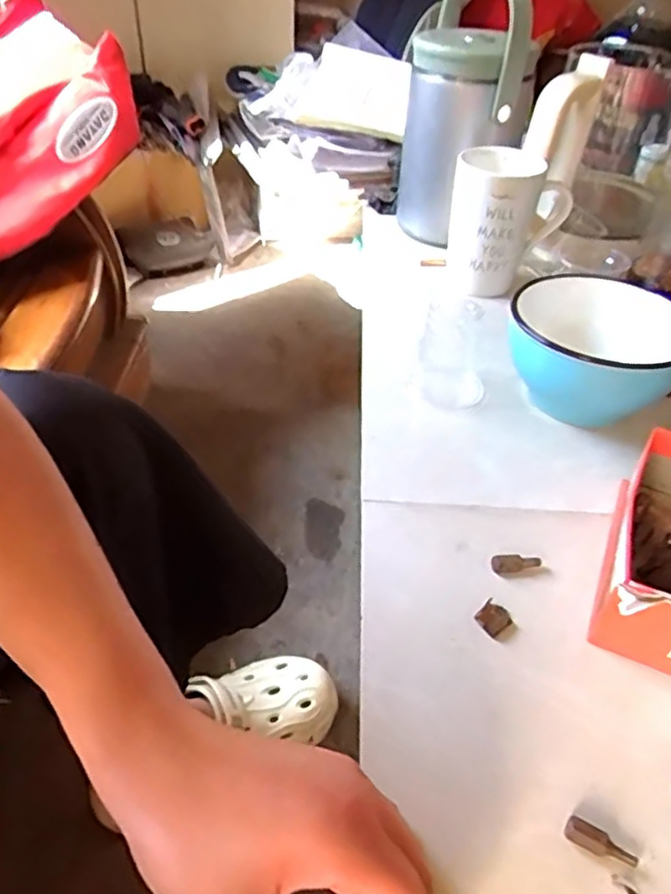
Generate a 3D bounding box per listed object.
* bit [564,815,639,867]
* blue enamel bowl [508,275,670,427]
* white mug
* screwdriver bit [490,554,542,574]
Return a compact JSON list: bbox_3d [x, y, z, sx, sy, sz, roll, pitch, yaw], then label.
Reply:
[{"bbox_3d":[0.114,0.171,0.283,0.030,0.008,0.009,25,45,22],"label":"bit"},{"bbox_3d":[0.201,-0.071,0.522,0.133,0.078,0.133,3,41,-2],"label":"blue enamel bowl"},{"bbox_3d":[0.161,-0.223,0.658,0.098,0.122,0.084,11,41,7],"label":"white mug"},{"bbox_3d":[0.110,0.070,0.401,0.032,0.009,0.008,-2,41,-8],"label":"screwdriver bit"}]

